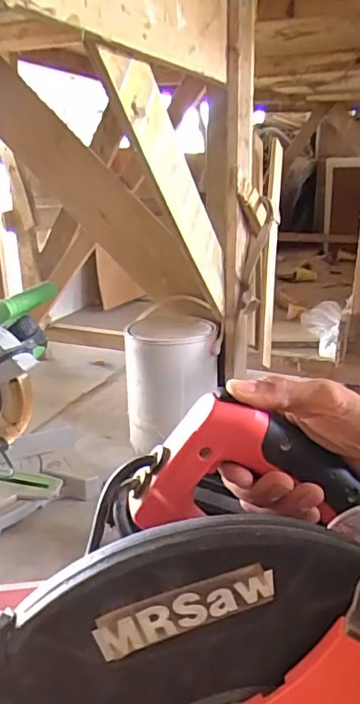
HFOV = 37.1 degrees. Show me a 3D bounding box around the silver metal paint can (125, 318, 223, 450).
[{"bbox_3d":[-0.018,0.051,1.053,0.168,0.205,0.168,1,19,0],"label":"silver metal paint can"}]

